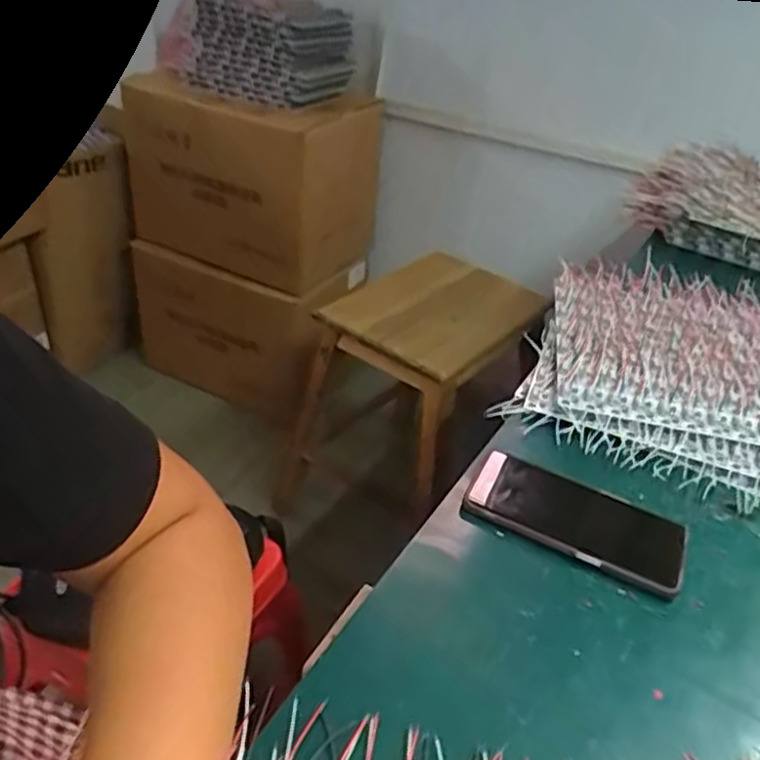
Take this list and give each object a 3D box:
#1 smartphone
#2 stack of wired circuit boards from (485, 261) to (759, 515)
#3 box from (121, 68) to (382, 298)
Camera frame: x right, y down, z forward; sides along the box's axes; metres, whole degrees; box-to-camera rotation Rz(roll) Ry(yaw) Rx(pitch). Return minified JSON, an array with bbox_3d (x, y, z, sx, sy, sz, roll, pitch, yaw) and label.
[{"bbox_3d":[0.151,0.105,0.545,0.161,0.015,0.081,21,38,18],"label":"smartphone"},{"bbox_3d":[0.325,-0.016,0.729,0.318,0.043,0.358,20,38,16],"label":"stack of wired circuit boards"},{"bbox_3d":[-0.286,-0.449,1.550,0.521,0.345,0.278,22,40,19],"label":"box"}]

